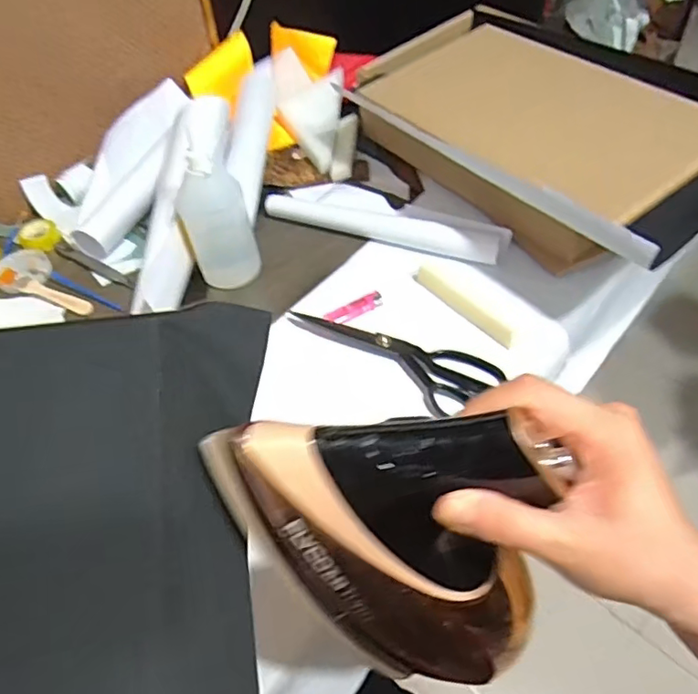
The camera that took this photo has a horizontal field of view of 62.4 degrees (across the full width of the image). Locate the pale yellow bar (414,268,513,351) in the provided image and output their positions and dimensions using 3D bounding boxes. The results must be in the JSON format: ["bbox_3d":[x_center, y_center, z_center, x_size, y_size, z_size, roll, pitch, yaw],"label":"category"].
[{"bbox_3d":[0.133,-0.052,0.675,0.016,0.018,0.149,-33,54,-21],"label":"pale yellow bar"}]

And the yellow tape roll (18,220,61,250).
[{"bbox_3d":[-0.436,-0.157,0.812,0.052,0.022,0.050,-3,50,3],"label":"yellow tape roll"}]

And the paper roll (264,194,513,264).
[{"bbox_3d":[0.045,-0.165,0.748,0.315,0.028,0.062,17,53,19],"label":"paper roll"}]

